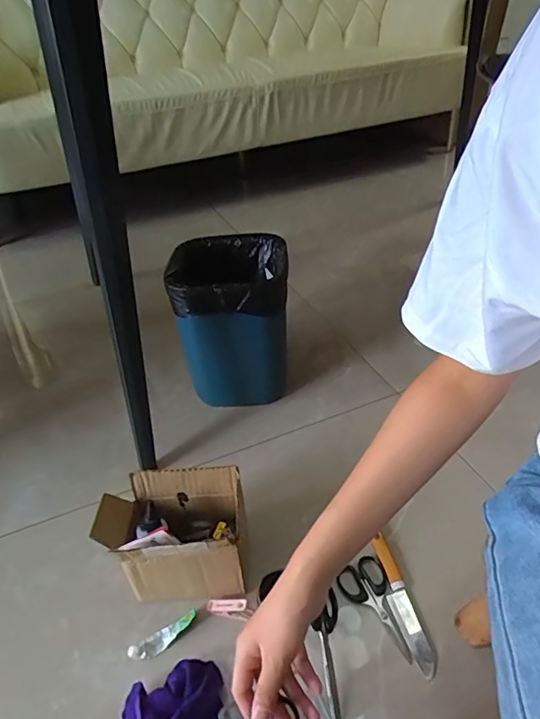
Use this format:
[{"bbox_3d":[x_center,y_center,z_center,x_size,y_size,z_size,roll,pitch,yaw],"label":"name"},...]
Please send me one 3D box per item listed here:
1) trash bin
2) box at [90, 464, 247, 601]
[{"bbox_3d":[-0.062,-0.060,0.895,0.190,0.284,0.199,-4,38,3],"label":"trash bin"},{"bbox_3d":[-0.123,0.237,0.623,0.175,0.146,0.111,-6,38,0],"label":"box"}]

